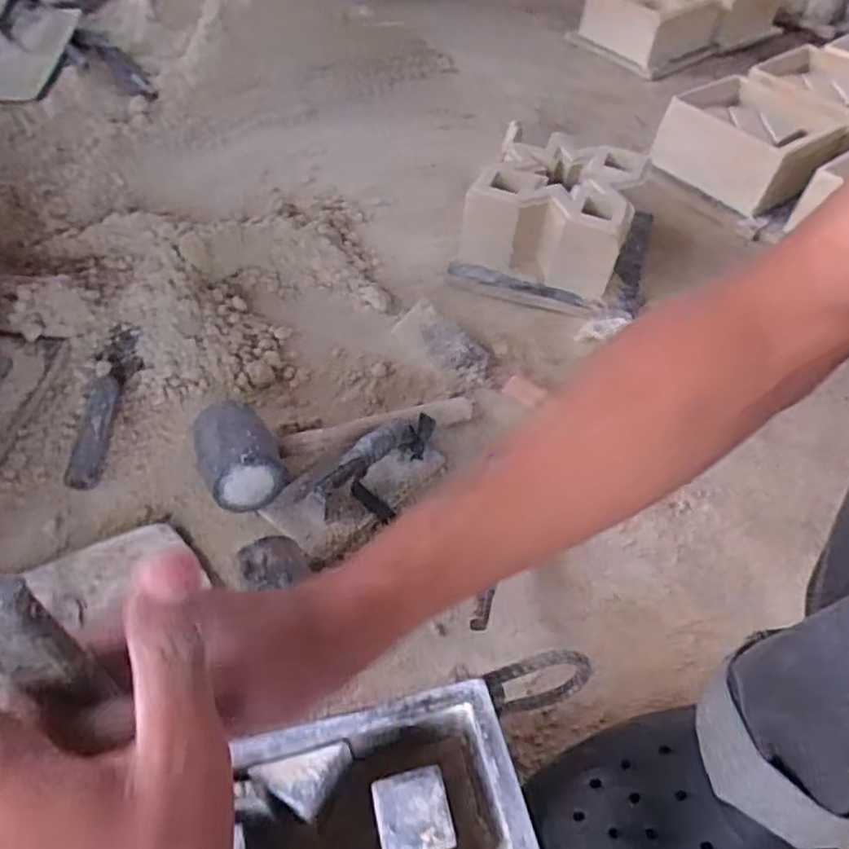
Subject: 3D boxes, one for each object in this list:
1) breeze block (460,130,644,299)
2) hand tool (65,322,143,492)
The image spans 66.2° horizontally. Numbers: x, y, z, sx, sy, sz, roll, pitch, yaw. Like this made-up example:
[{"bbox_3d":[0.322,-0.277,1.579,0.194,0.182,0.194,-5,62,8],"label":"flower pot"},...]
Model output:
[{"bbox_3d":[0.175,-0.282,0.885,0.197,0.127,0.199,21,51,10],"label":"breeze block"},{"bbox_3d":[-0.326,-0.030,0.664,0.036,0.030,0.210,0,51,-3],"label":"hand tool"}]

